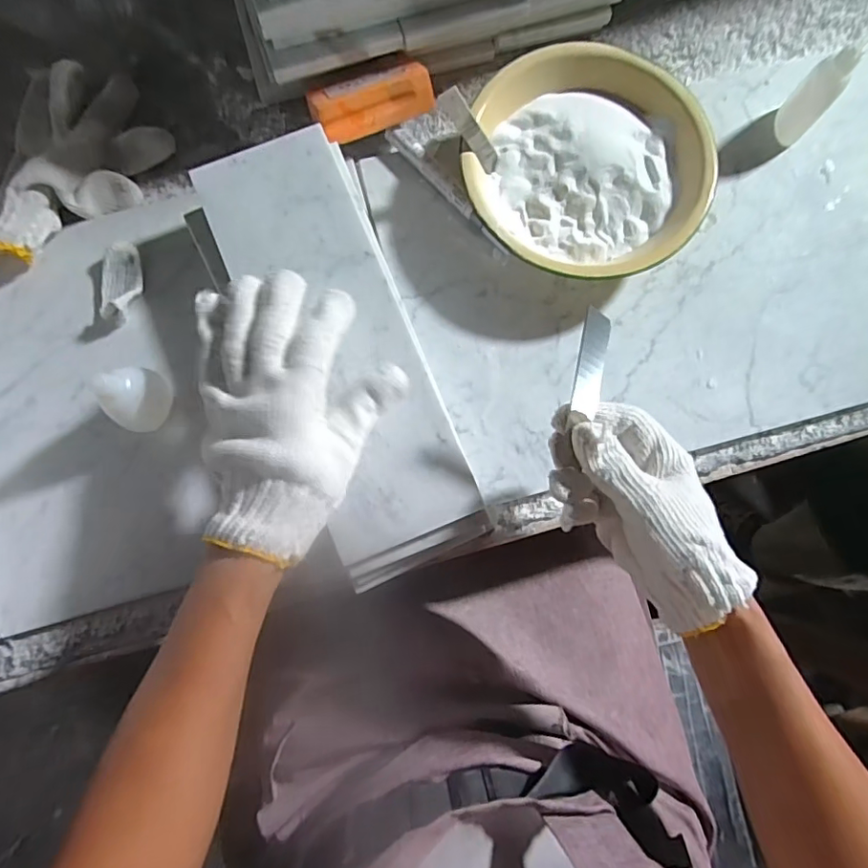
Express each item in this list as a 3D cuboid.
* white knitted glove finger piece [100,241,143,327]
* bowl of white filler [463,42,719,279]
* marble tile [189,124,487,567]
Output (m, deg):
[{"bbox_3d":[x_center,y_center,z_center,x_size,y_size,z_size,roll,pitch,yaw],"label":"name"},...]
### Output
[{"bbox_3d":[-0.248,-0.119,0.422,0.031,0.018,0.062,1,76,-1],"label":"white knitted glove finger piece"},{"bbox_3d":[0.118,-0.201,0.424,0.179,0.061,0.175,0,76,-1],"label":"bowl of white filler"},{"bbox_3d":[-0.068,-0.074,0.377,0.107,0.010,0.306,-24,81,-7],"label":"marble tile"}]

